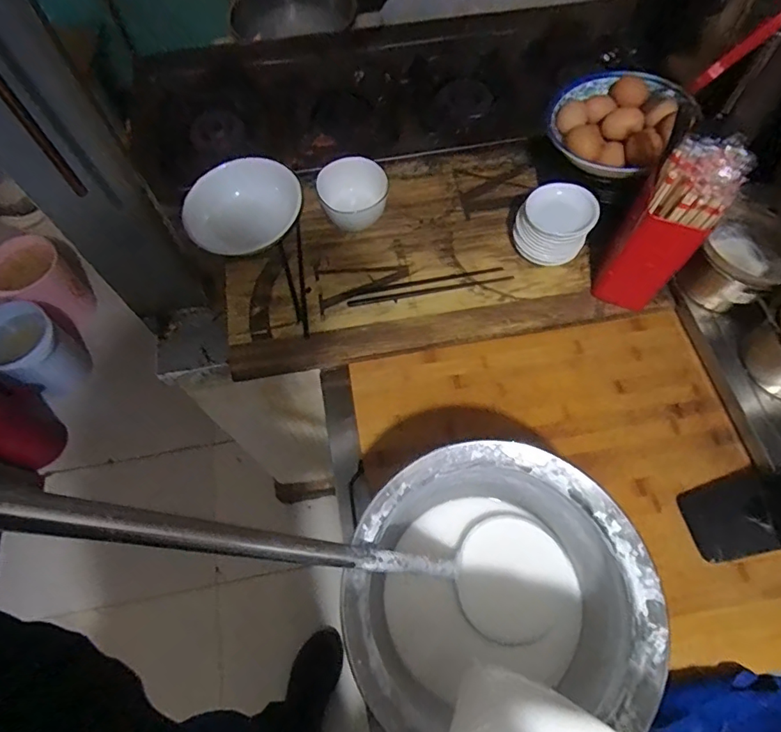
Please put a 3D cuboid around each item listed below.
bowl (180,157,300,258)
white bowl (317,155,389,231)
[{"bbox_3d":[-0.200,-0.212,0.694,0.149,0.068,0.144,0,65,1],"label":"bowl"},{"bbox_3d":[-0.054,-0.248,0.719,0.100,0.062,0.083,-8,66,-3],"label":"white bowl"}]

